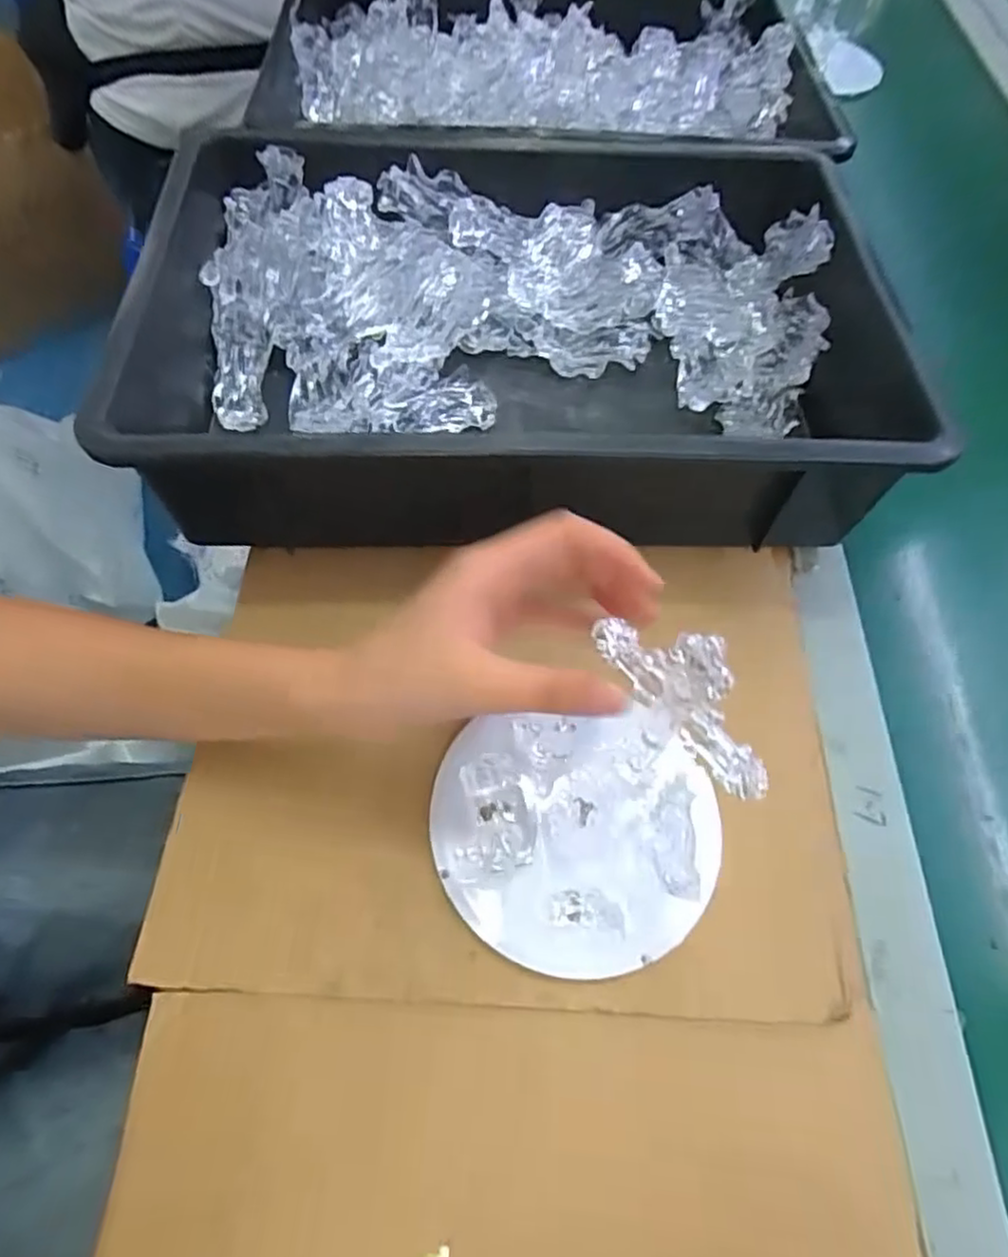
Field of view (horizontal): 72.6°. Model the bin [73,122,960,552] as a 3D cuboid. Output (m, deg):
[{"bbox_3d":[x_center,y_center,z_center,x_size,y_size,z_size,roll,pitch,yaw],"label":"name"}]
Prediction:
[{"bbox_3d":[-0.003,-0.175,0.409,0.417,0.088,0.276,1,60,-3],"label":"bin"}]

